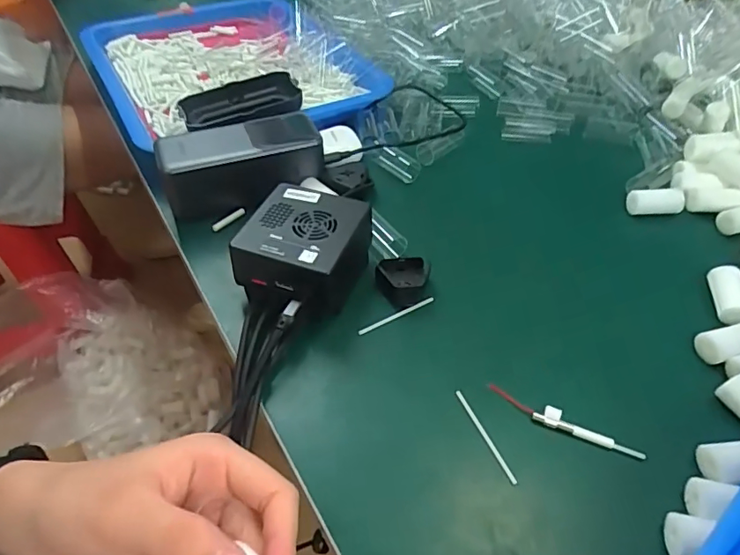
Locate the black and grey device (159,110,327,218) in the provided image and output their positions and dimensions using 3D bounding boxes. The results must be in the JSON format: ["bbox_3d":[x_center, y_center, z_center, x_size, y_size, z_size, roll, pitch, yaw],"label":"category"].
[{"bbox_3d":[-0.106,-0.095,0.428,0.127,0.055,0.064,-18,49,-18],"label":"black and grey device"}]

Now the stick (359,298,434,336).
[{"bbox_3d":[0.019,0.026,0.350,0.059,0.005,0.004,-21,50,-21],"label":"stick"}]

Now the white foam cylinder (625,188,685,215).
[{"bbox_3d":[0.242,-0.064,0.432,0.047,0.015,0.018,-2,46,-3],"label":"white foam cylinder"}]

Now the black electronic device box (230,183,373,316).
[{"bbox_3d":[-0.045,-0.016,0.355,0.077,0.052,0.087,12,47,10],"label":"black electronic device box"}]

